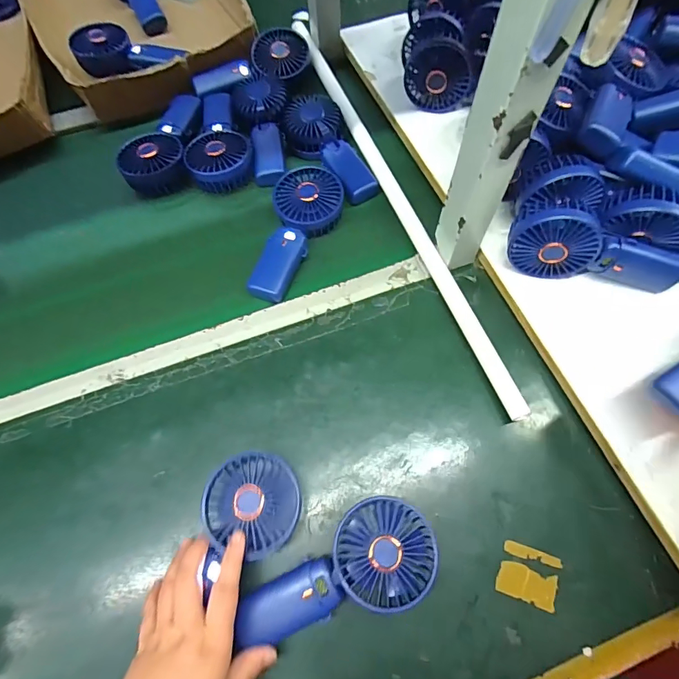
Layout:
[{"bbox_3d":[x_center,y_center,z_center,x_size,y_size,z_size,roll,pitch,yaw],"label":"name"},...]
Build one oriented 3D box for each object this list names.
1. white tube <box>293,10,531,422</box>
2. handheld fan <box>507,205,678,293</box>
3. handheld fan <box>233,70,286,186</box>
[{"bbox_3d":[0.057,-0.226,0.556,0.025,0.015,0.717,-21,69,-5],"label":"white tube"},{"bbox_3d":[0.274,-0.095,0.435,0.184,0.078,0.046,14,67,9],"label":"handheld fan"},{"bbox_3d":[-0.108,-0.310,0.597,0.078,0.038,0.188,-11,66,-3],"label":"handheld fan"}]

